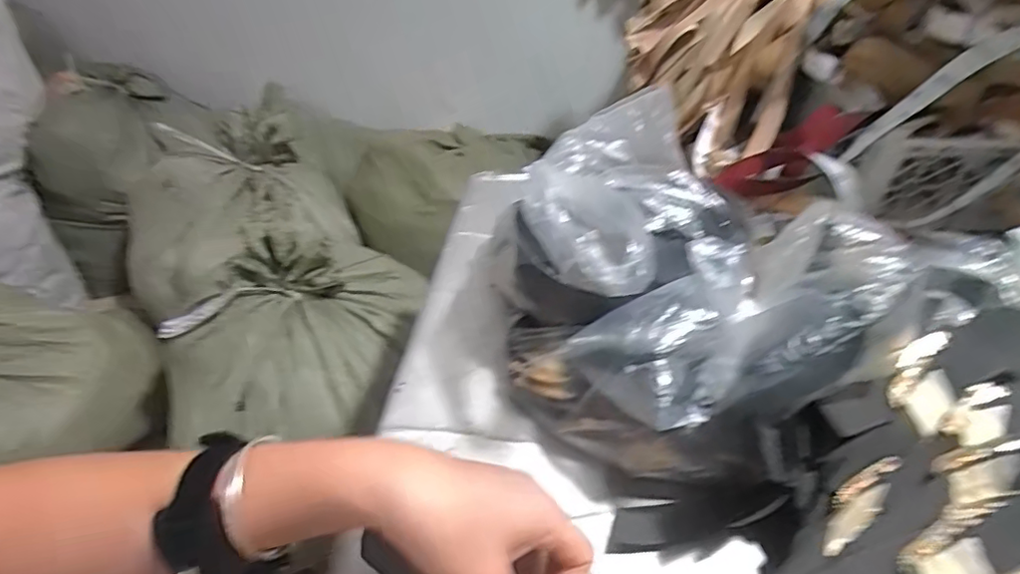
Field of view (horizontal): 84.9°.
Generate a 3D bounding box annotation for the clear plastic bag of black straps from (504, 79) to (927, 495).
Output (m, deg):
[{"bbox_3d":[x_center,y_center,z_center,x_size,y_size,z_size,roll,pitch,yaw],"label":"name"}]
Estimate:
[{"bbox_3d":[0.113,0.003,0.421,0.220,0.164,0.266,-20,47,-25],"label":"clear plastic bag of black straps"}]

